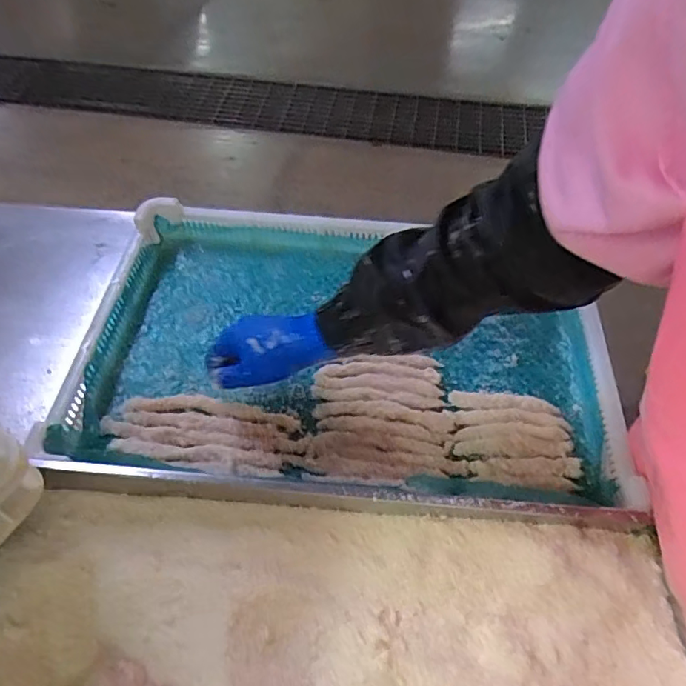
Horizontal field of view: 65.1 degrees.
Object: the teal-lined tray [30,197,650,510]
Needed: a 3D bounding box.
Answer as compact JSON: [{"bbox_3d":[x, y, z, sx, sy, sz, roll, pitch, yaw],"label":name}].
[{"bbox_3d":[0.002,-0.002,0.627,0.588,0.082,0.387,1,52,4],"label":"teal-lined tray"}]

